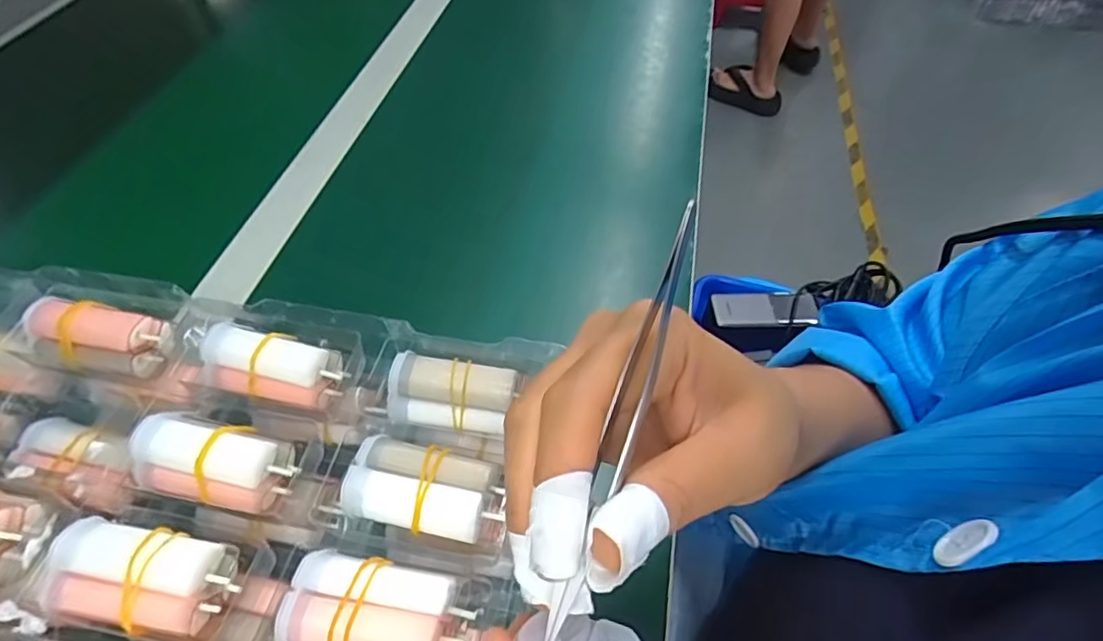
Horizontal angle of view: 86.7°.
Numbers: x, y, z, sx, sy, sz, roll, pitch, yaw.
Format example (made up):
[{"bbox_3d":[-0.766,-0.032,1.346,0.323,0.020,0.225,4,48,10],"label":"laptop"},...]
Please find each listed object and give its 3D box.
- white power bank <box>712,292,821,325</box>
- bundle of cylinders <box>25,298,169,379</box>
[{"bbox_3d":[0.263,-0.015,0.716,0.128,0.012,0.050,-3,53,-2],"label":"white power bank"},{"bbox_3d":[-0.235,0.007,0.297,0.067,0.020,0.030,7,53,5],"label":"bundle of cylinders"}]

